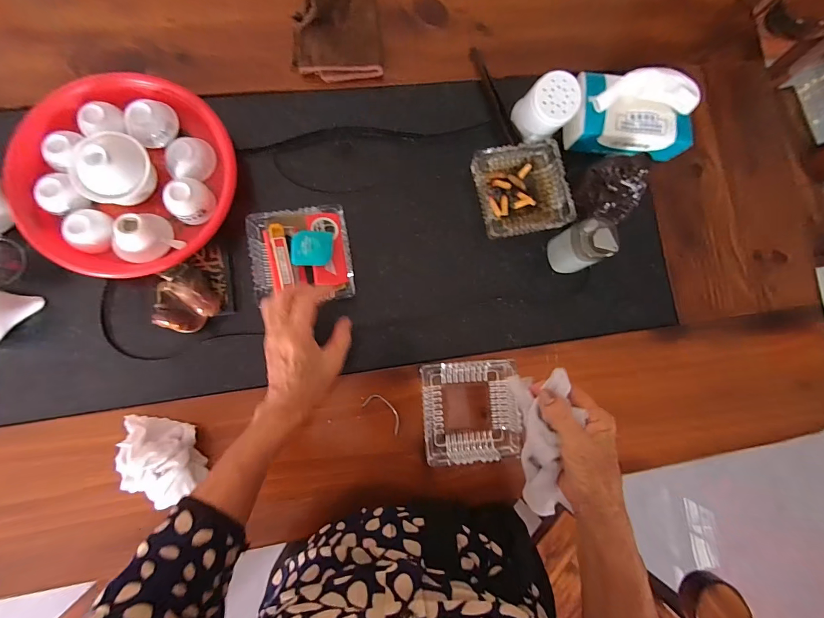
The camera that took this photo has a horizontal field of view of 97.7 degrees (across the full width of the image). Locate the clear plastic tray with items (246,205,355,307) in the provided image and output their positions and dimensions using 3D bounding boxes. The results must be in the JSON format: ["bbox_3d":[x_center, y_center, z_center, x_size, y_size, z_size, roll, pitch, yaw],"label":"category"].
[{"bbox_3d":[-0.140,-0.068,0.455,0.123,0.060,0.120,-9,84,-6],"label":"clear plastic tray with items"}]

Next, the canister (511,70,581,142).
[{"bbox_3d":[0.179,-0.271,0.489,0.068,0.078,0.052,32,82,-1],"label":"canister"}]

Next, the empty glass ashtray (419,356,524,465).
[{"bbox_3d":[0.078,0.129,0.463,0.126,0.043,0.119,-2,84,-5],"label":"empty glass ashtray"}]

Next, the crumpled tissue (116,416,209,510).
[{"bbox_3d":[-0.293,0.166,0.410,0.081,0.038,0.111,-36,88,-8],"label":"crumpled tissue"}]

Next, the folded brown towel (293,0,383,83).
[{"bbox_3d":[-0.103,-0.383,0.494,0.123,0.043,0.131,-3,84,-5],"label":"folded brown towel"}]

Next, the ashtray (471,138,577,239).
[{"bbox_3d":[0.152,-0.170,0.505,0.120,0.032,0.125,-11,85,-6],"label":"ashtray"}]

